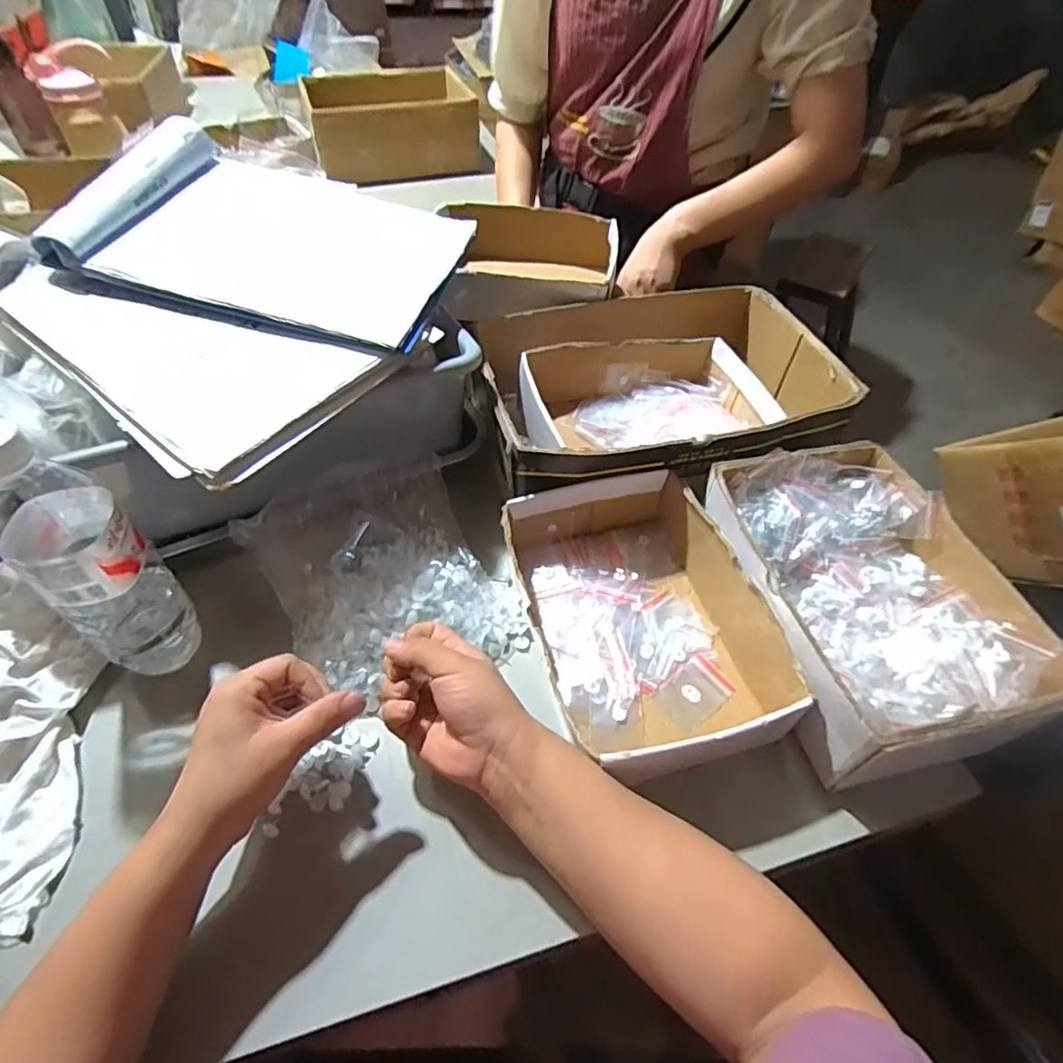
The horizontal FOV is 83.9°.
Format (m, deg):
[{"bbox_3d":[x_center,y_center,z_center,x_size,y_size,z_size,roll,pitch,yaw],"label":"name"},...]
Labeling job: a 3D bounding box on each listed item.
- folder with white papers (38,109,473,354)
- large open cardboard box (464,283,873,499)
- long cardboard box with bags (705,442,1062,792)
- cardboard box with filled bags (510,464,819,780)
[{"bbox_3d":[-0.221,-0.273,0.540,0.304,0.035,0.242,16,54,0],"label":"folder with white papers"},{"bbox_3d":[0.121,-0.166,0.639,0.344,0.087,0.295,-8,51,-8],"label":"large open cardboard box"},{"bbox_3d":[0.262,0.053,0.478,0.176,0.090,0.255,-10,51,-10],"label":"long cardboard box with bags"},{"bbox_3d":[0.085,0.062,0.488,0.168,0.066,0.249,-12,51,-11],"label":"cardboard box with filled bags"}]

